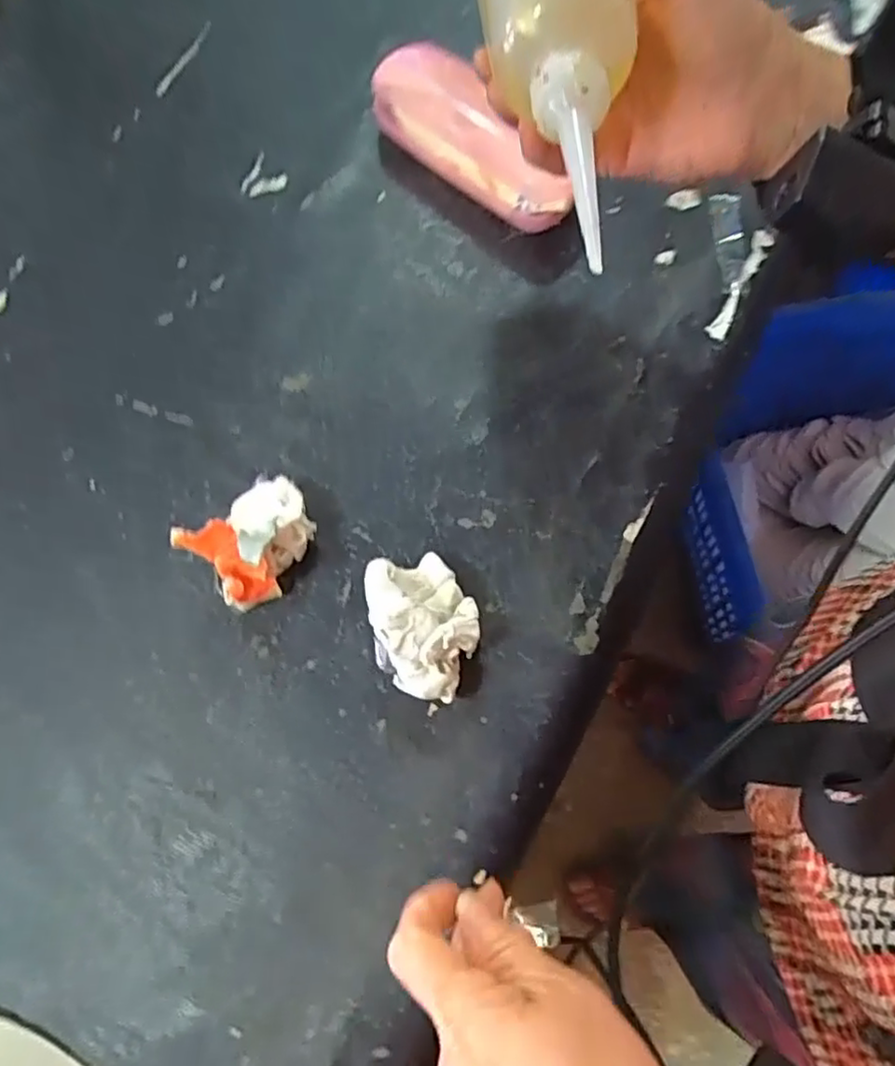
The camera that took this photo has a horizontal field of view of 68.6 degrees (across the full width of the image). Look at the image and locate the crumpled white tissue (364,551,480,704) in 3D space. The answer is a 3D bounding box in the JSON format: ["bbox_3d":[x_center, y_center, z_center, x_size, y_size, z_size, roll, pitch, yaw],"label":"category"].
[{"bbox_3d":[-0.010,0.043,0.312,0.048,0.041,0.068,-11,73,-2],"label":"crumpled white tissue"}]

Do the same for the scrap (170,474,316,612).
[{"bbox_3d":[-0.095,0.002,0.324,0.047,0.043,0.066,34,76,11],"label":"scrap"}]

